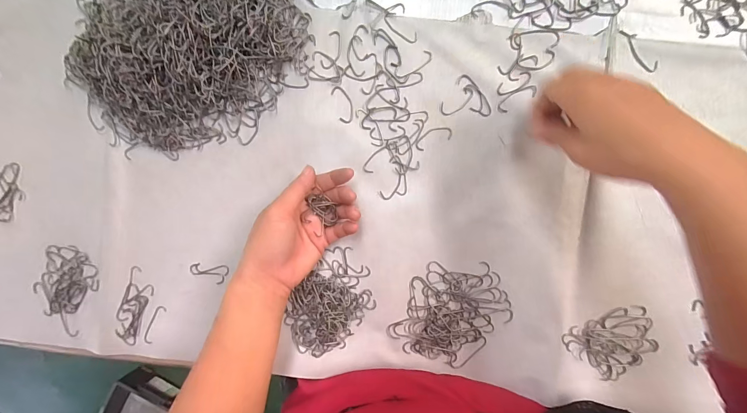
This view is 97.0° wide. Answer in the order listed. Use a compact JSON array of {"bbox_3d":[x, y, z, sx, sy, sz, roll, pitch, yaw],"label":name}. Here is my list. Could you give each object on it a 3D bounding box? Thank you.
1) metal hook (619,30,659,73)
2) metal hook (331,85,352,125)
[{"bbox_3d":[0.253,-0.149,0.314,0.012,0.004,0.050,-41,90,5],"label":"metal hook"},{"bbox_3d":[-0.031,-0.104,0.336,0.017,0.004,0.039,-18,92,5],"label":"metal hook"}]

